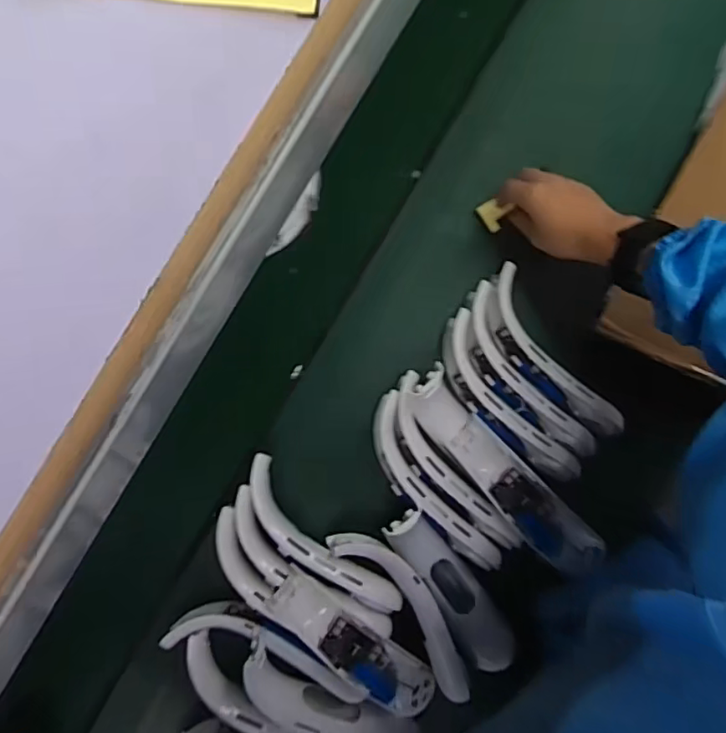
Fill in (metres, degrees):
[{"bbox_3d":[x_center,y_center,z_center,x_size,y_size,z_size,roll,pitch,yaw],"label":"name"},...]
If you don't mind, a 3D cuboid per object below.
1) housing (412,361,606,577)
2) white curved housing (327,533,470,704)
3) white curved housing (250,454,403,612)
[{"bbox_3d":[0.134,0.106,0.559,0.056,0.049,0.247,-44,90,-3],"label":"housing"},{"bbox_3d":[0.044,0.229,0.559,0.049,0.028,0.189,-38,90,-3],"label":"white curved housing"},{"bbox_3d":[-0.046,0.170,0.559,0.049,0.033,0.193,-44,90,-3],"label":"white curved housing"}]

